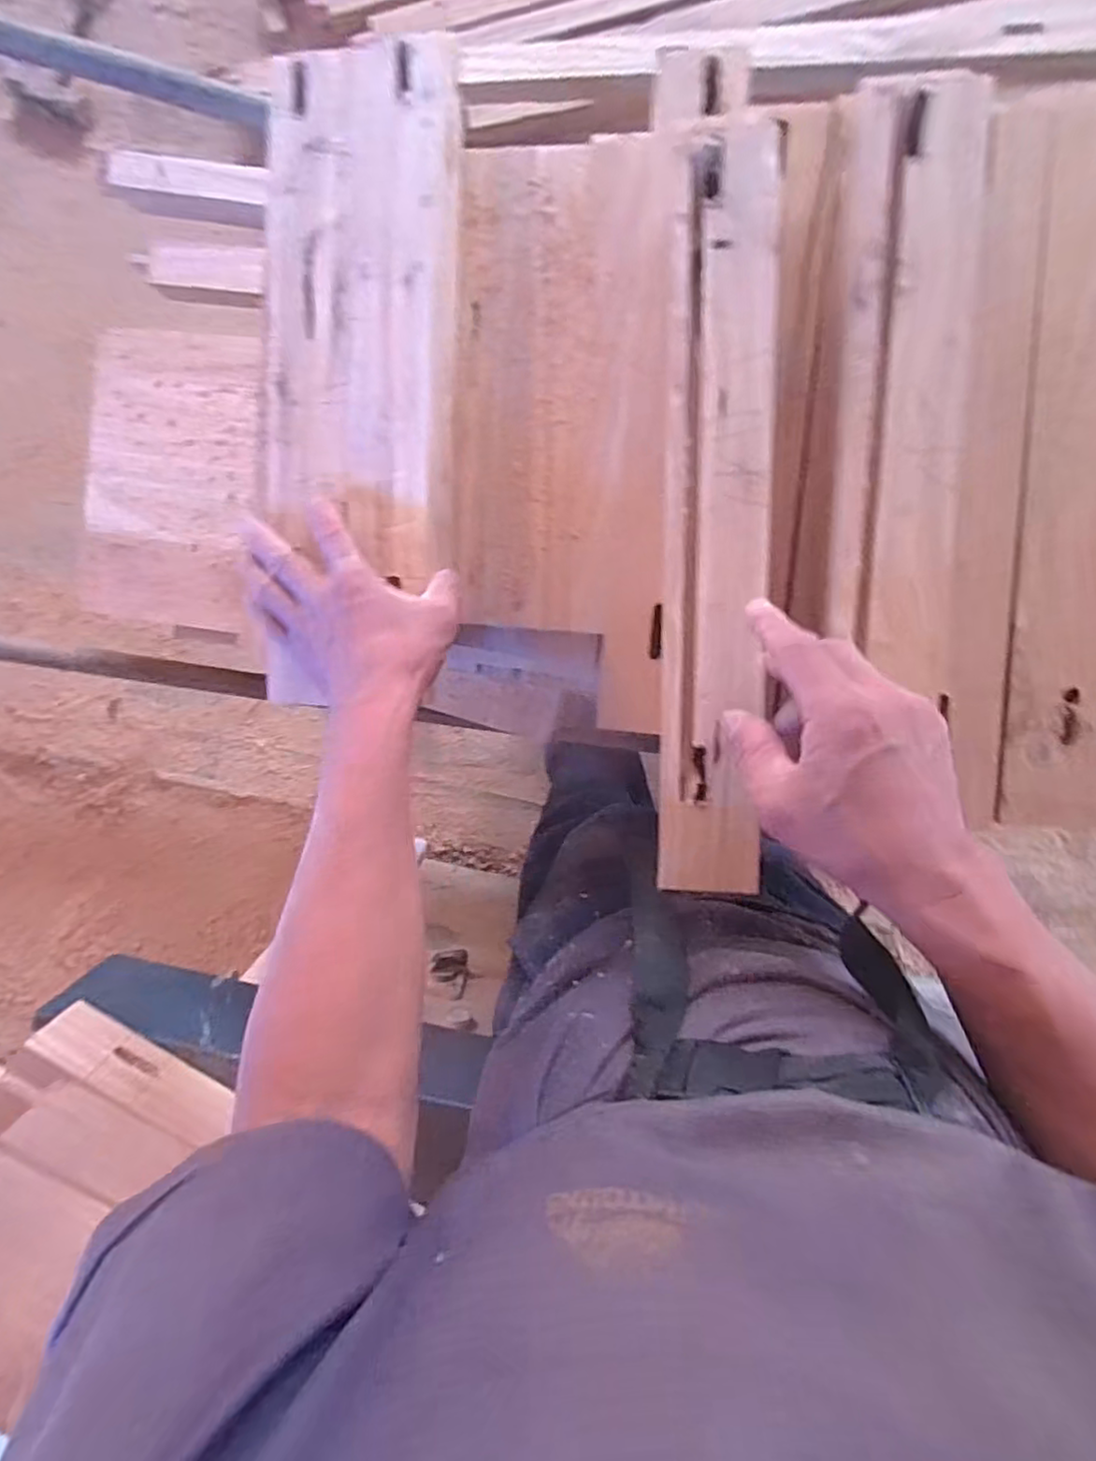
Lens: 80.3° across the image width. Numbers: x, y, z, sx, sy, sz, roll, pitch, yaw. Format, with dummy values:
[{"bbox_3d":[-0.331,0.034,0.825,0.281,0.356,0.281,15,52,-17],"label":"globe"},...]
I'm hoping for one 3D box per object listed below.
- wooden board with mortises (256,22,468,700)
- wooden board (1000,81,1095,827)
[{"bbox_3d":[-0.136,-0.239,0.468,0.129,0.057,0.425,3,95,1],"label":"wooden board with mortises"},{"bbox_3d":[0.320,-0.153,0.388,0.066,0.031,0.417,-1,98,0],"label":"wooden board"}]

